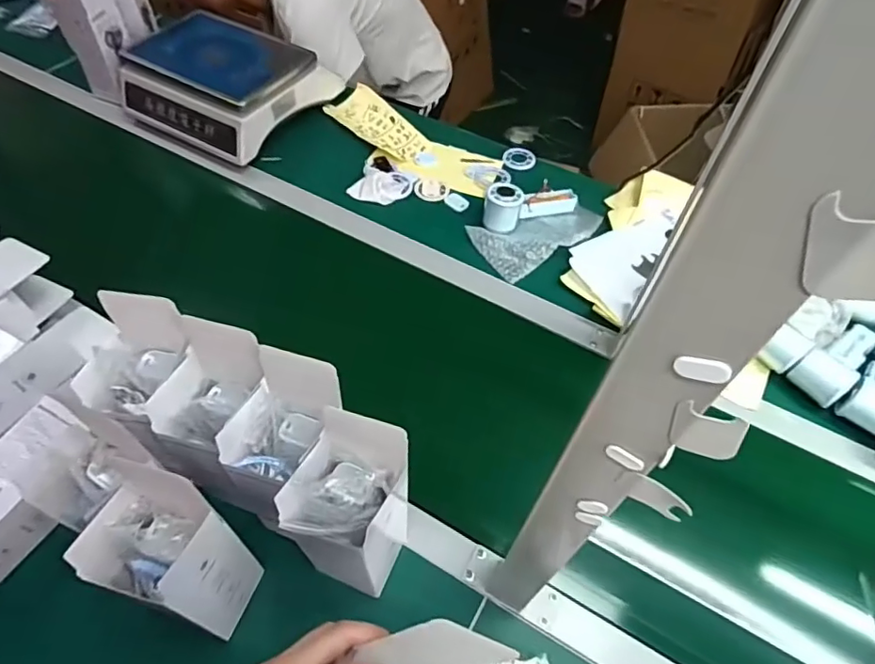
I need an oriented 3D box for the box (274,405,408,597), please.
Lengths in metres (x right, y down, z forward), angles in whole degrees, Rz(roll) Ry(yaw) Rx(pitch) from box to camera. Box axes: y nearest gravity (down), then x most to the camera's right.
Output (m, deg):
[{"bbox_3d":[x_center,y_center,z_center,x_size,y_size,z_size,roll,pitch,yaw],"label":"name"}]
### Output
[{"bbox_3d":[-0.077,0.160,0.505,0.085,0.214,0.100,24,58,14],"label":"box"}]

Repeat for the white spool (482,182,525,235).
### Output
[{"bbox_3d":[0.100,-0.189,0.849,0.055,0.061,0.053,1,55,-2],"label":"white spool"}]

